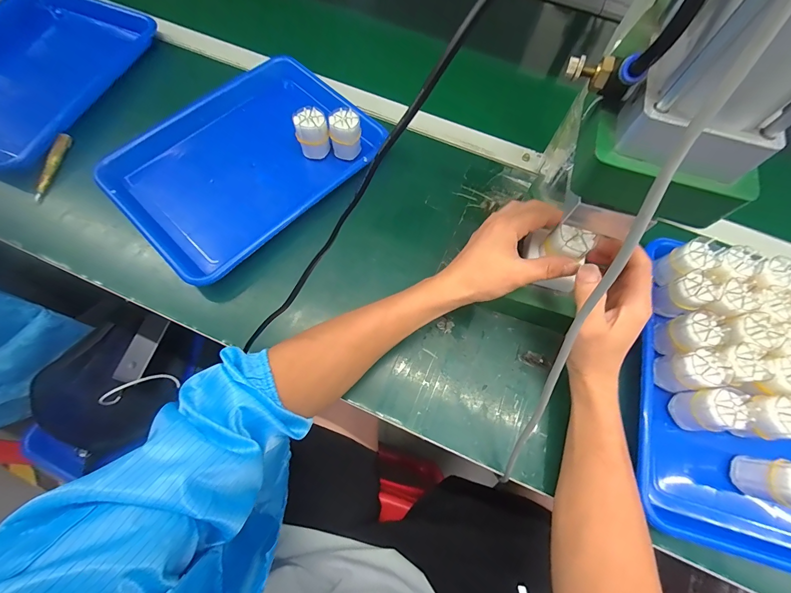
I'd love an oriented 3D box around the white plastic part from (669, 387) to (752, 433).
[{"bbox_3d":[0.322,0.116,0.349,0.046,0.060,0.039,-5,69,-5],"label":"white plastic part"}]

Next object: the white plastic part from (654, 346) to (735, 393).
[{"bbox_3d":[0.313,0.079,0.362,0.041,0.052,0.038,-15,70,-8],"label":"white plastic part"}]

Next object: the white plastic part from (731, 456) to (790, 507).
[{"bbox_3d":[0.370,0.177,0.322,0.038,0.060,0.038,13,69,2],"label":"white plastic part"}]

